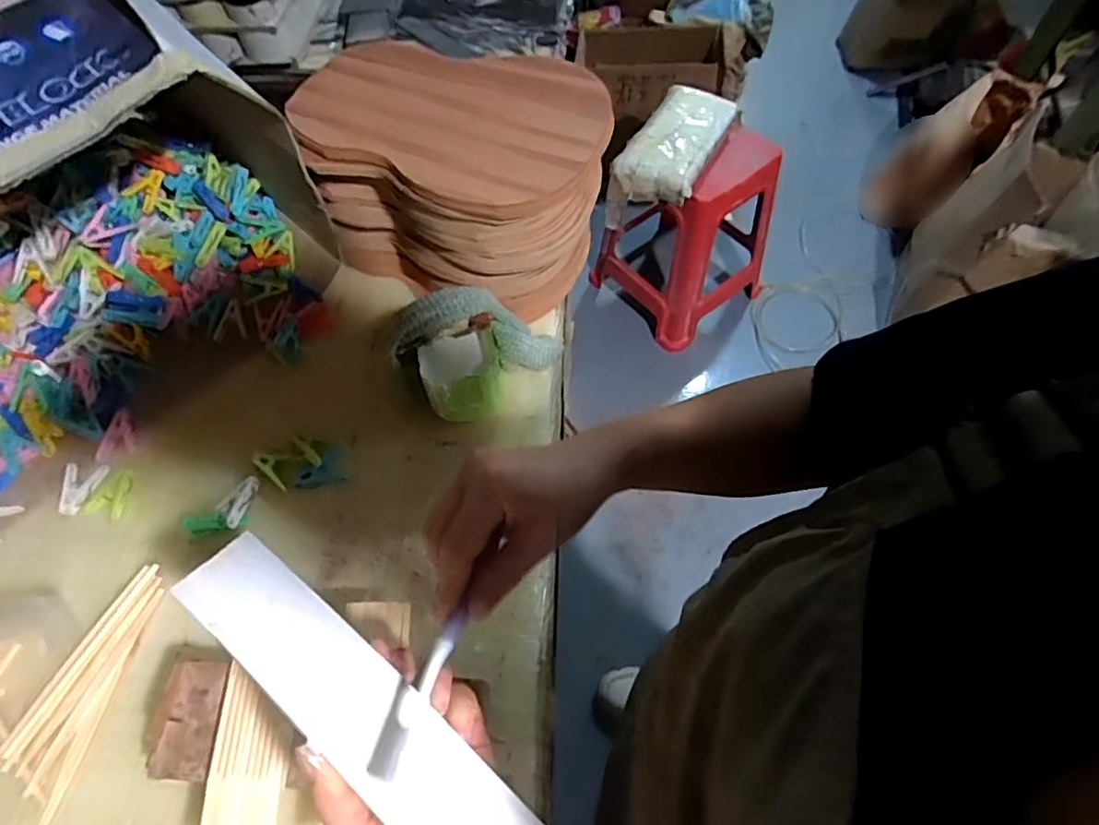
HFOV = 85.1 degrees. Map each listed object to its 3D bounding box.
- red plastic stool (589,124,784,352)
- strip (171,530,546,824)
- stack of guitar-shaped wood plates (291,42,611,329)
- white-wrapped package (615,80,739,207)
[{"bbox_3d":[0.370,-0.511,1.573,0.406,0.446,0.382,-34,65,-16],"label":"red plastic stool"},{"bbox_3d":[-0.108,0.154,0.322,0.240,0.007,0.052,36,47,16],"label":"strip"},{"bbox_3d":[-0.097,-0.275,0.705,0.317,0.184,0.243,24,62,14],"label":"stack of guitar-shaped wood plates"},{"bbox_3d":[0.276,-0.580,1.306,0.170,0.075,0.340,25,64,15],"label":"white-wrapped package"}]

